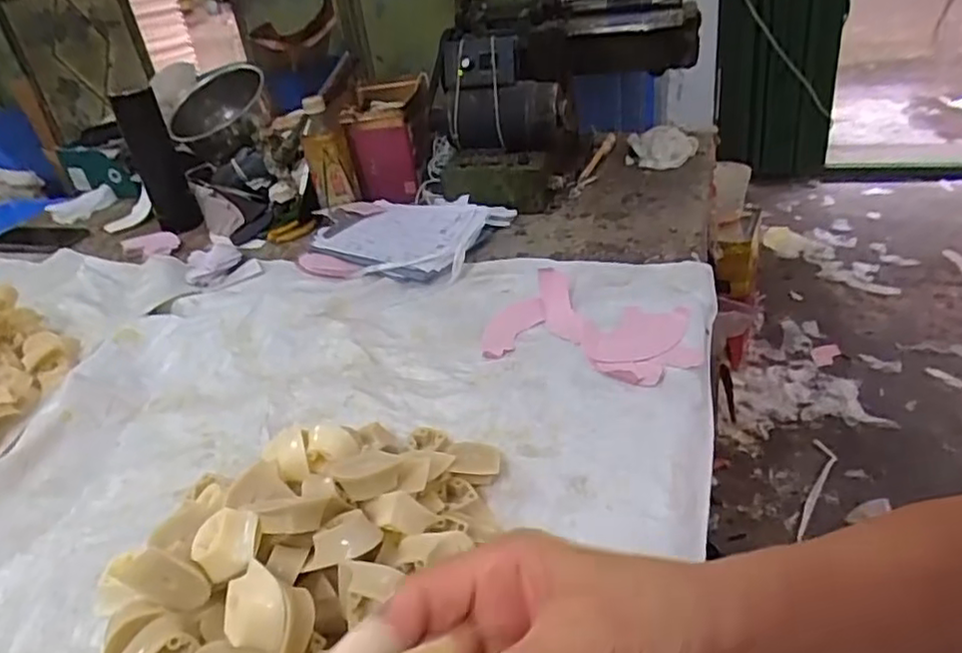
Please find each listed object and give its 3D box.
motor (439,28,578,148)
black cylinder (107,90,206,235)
[{"bbox_3d":[0.037,-0.322,0.934,0.169,0.165,0.144,-7,32,3],"label":"motor"},{"bbox_3d":[-0.500,-0.254,1.033,0.065,0.216,0.056,-23,37,-22],"label":"black cylinder"}]

